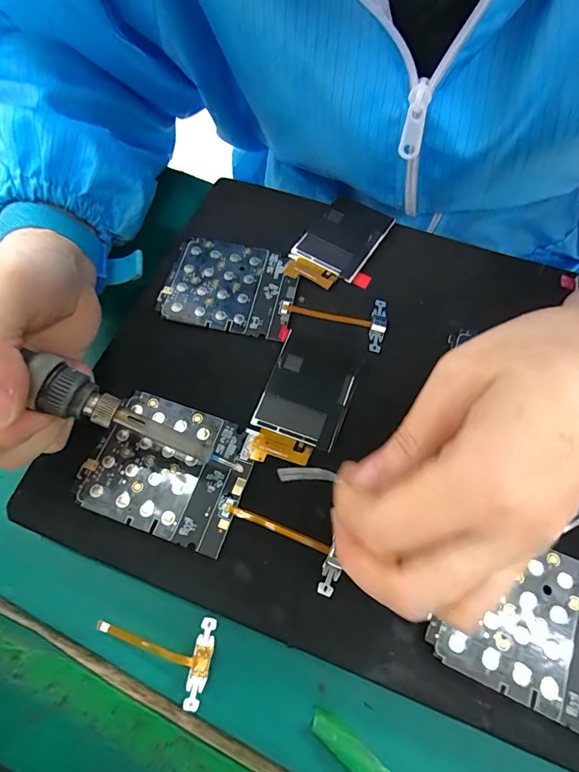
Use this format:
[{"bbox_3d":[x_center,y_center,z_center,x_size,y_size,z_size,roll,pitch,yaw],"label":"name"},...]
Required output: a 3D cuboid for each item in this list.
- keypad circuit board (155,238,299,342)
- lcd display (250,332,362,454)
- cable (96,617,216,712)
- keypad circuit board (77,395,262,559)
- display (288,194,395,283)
[{"bbox_3d":[-0.035,-0.060,0.252,0.074,0.007,0.060,12,67,6],"label":"keypad circuit board"},{"bbox_3d":[0.011,0.001,0.223,0.043,0.004,0.058,19,68,9],"label":"lcd display"},{"bbox_3d":[-0.064,0.122,0.193,0.056,0.007,0.035,9,67,5],"label":"cable"},{"bbox_3d":[-0.059,0.039,0.205,0.071,0.006,0.061,18,68,8],"label":"keypad circuit board"},{"bbox_3d":[0.034,-0.095,0.268,0.043,0.004,0.059,30,70,14],"label":"display"}]

